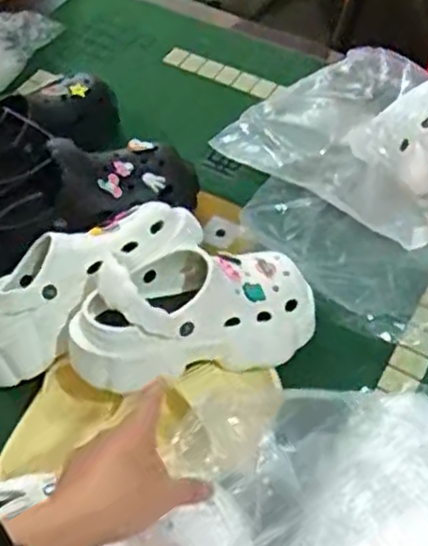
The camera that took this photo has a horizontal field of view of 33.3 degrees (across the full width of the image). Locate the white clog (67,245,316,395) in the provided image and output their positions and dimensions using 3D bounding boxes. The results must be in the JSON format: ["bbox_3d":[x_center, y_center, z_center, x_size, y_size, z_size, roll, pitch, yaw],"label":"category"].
[{"bbox_3d":[-0.013,0.037,0.715,0.262,0.087,0.117,-9,53,-26],"label":"white clog"}]

